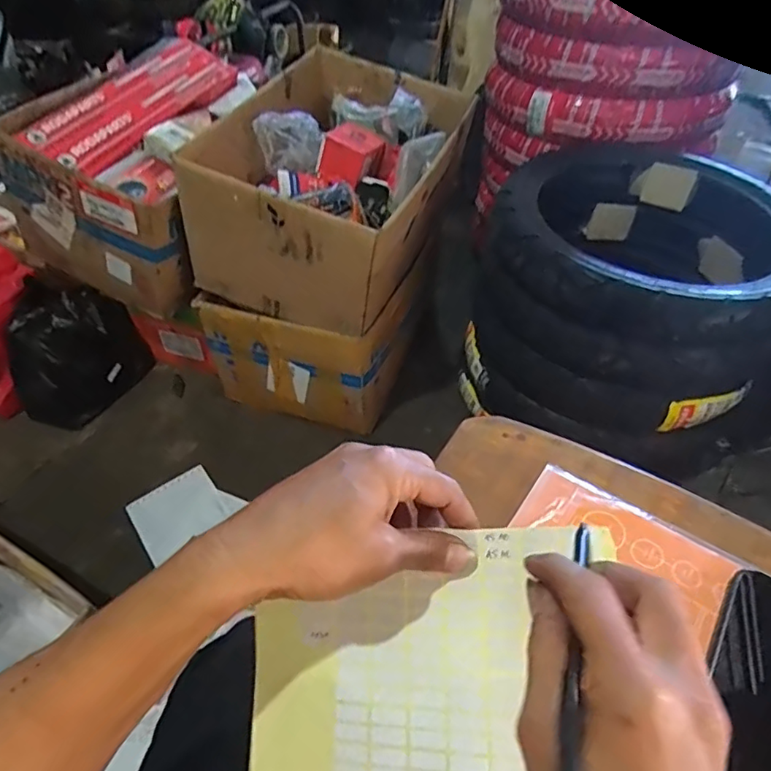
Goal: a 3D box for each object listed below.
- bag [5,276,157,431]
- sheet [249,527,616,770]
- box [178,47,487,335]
[{"bbox_3d":[-0.596,-0.064,1.053,0.130,0.218,0.236,28,53,26],"label":"bag"},{"bbox_3d":[0.018,0.162,0.307,0.200,0.014,0.152,-5,73,16],"label":"sheet"},{"bbox_3d":[-0.071,-0.356,0.967,0.348,0.252,0.489,14,48,16],"label":"box"}]

